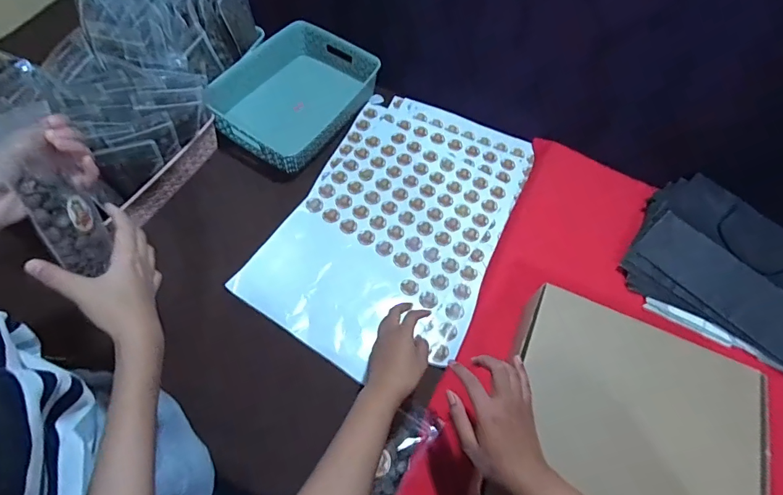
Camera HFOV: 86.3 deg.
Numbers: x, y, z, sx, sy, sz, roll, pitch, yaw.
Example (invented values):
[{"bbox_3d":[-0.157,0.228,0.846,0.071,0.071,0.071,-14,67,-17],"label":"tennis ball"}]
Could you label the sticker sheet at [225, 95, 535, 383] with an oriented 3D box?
[{"bbox_3d":[0.020,-0.063,0.791,0.366,0.015,0.573,25,63,9],"label":"sticker sheet"}]

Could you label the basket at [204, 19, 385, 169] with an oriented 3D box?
[{"bbox_3d":[-0.199,-0.321,0.873,0.240,0.079,0.326,29,63,11],"label":"basket"}]

